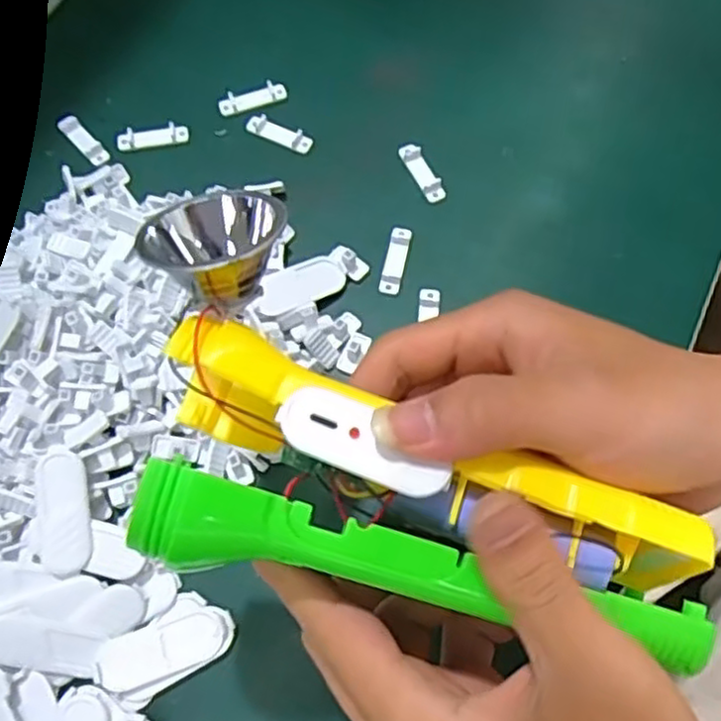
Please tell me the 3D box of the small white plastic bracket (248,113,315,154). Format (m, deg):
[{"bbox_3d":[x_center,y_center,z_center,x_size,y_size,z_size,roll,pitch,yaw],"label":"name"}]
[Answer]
[{"bbox_3d":[-0.043,-0.122,0.382,0.038,0.004,0.012,27,70,10],"label":"small white plastic bracket"}]

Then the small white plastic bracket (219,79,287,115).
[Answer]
[{"bbox_3d":[-0.059,-0.144,0.390,0.038,0.006,0.012,-15,69,-7],"label":"small white plastic bracket"}]

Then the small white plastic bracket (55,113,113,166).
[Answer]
[{"bbox_3d":[-0.147,-0.118,0.380,0.010,0.004,0.040,-39,73,-15],"label":"small white plastic bracket"}]

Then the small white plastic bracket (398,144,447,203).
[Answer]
[{"bbox_3d":[0.032,-0.098,0.371,0.010,0.006,0.037,-24,70,-10],"label":"small white plastic bracket"}]

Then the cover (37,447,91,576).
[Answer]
[{"bbox_3d":[-0.121,0.060,0.288,0.019,0.008,0.050,-12,68,-5],"label":"cover"}]

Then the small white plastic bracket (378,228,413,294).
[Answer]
[{"bbox_3d":[0.017,-0.049,0.350,0.010,0.004,0.035,13,68,5],"label":"small white plastic bracket"}]

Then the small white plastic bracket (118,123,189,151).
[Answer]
[{"bbox_3d":[-0.110,-0.119,0.380,0.037,0.005,0.010,-9,68,-4],"label":"small white plastic bracket"}]

